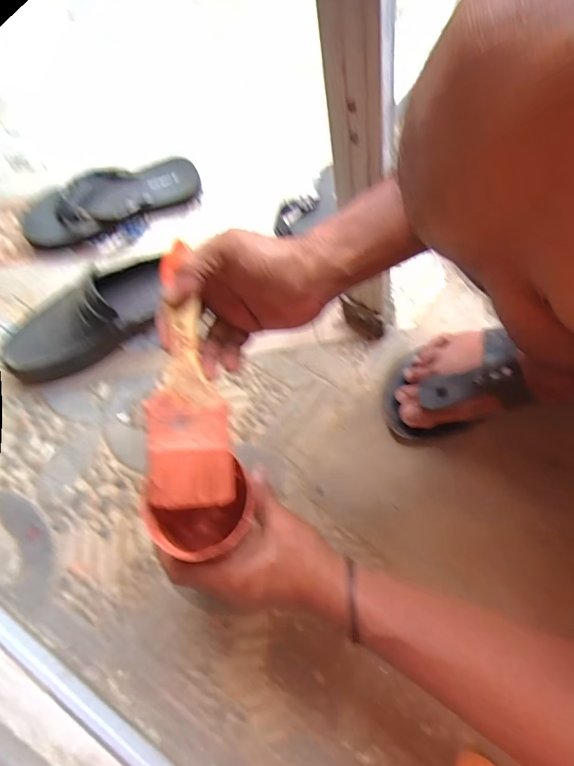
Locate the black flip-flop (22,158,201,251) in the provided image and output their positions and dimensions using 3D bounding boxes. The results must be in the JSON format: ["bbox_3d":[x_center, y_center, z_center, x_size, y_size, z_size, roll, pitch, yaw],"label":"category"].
[{"bbox_3d":[-0.254,-0.268,0.609,0.247,0.049,0.097,-26,72,-10],"label":"black flip-flop"}]

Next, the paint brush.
[{"bbox_3d":[-0.079,-0.001,0.330,0.062,0.015,0.192,-4,92,-2],"label":"paint brush"}]

